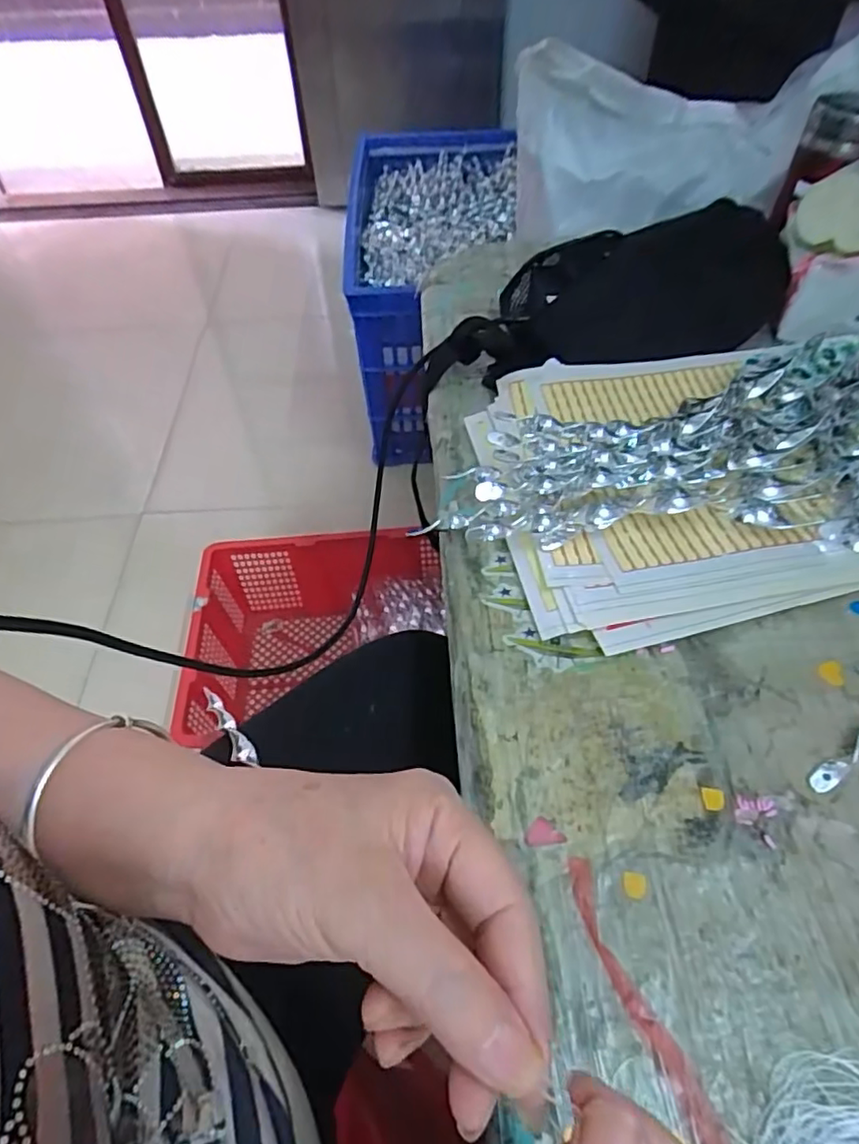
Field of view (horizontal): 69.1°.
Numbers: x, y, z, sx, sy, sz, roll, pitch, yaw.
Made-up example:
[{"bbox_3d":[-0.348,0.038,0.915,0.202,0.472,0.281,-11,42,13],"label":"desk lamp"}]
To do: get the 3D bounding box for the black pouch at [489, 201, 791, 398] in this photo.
[{"bbox_3d":[0.189,-0.252,0.561,0.310,0.054,0.151,-15,52,-6],"label":"black pouch"}]

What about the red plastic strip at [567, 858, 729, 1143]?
[{"bbox_3d":[0.112,0.212,0.238,0.019,0.012,0.208,-23,53,-12],"label":"red plastic strip"}]

